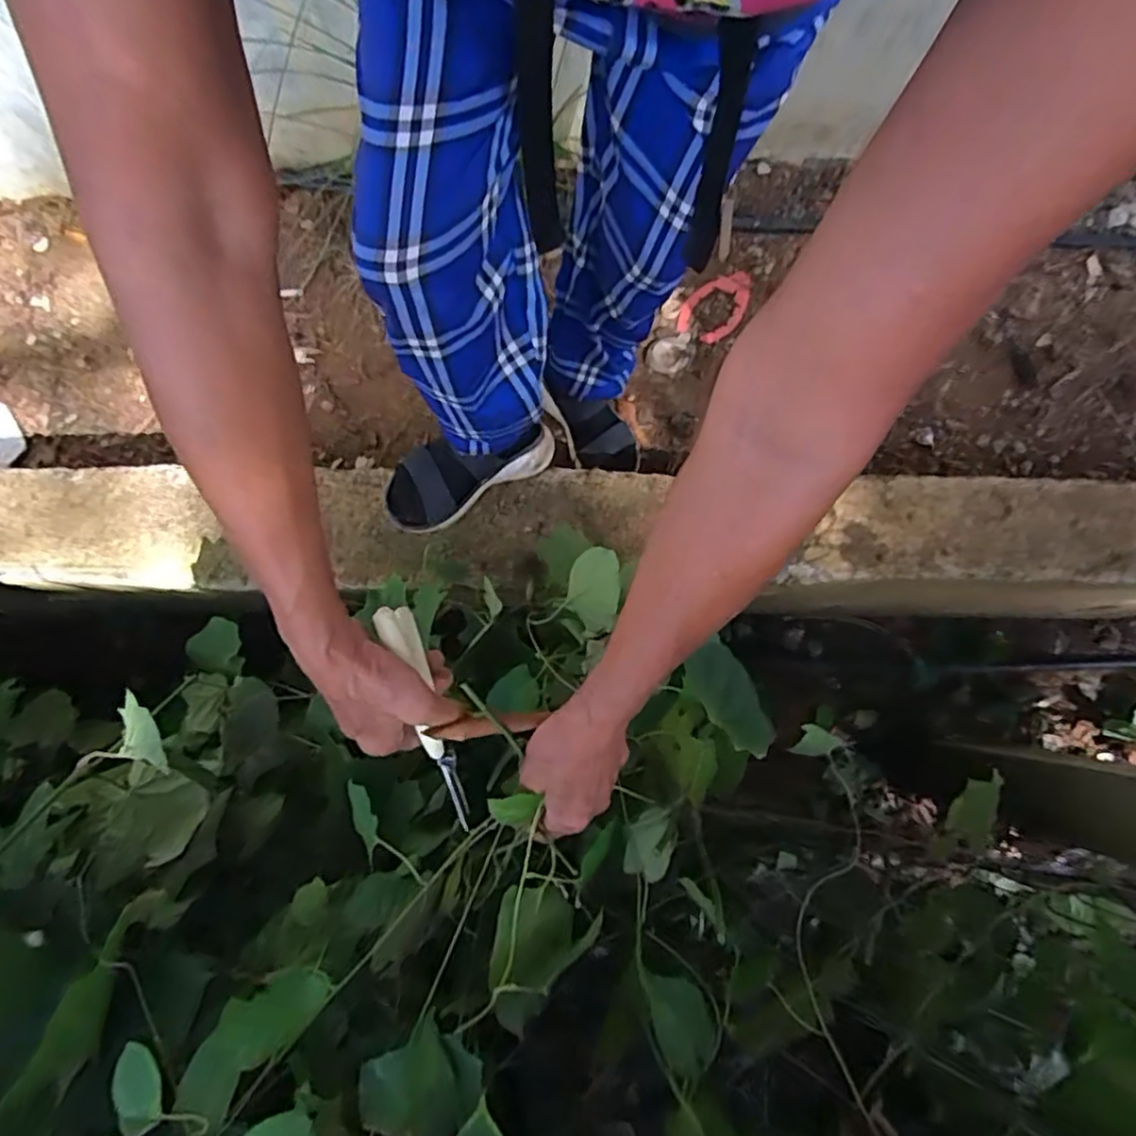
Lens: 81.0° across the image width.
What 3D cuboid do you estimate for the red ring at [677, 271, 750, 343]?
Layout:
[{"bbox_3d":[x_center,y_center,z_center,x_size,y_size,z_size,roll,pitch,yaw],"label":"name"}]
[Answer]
[{"bbox_3d":[0.243,-0.426,1.086,0.090,0.009,0.139,41,88,-13],"label":"red ring"}]

